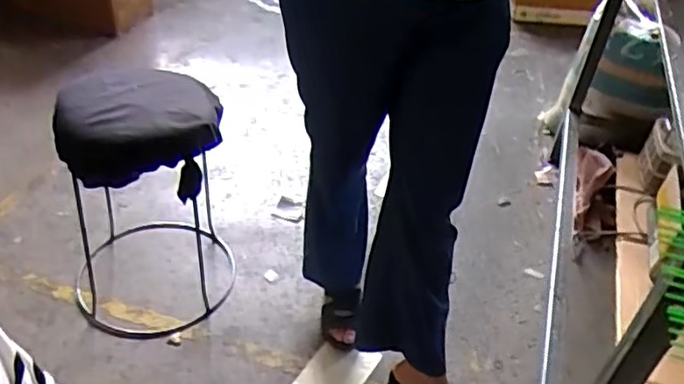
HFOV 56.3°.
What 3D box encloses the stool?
[{"bbox_3d":[-0.460,0.024,1.530,0.337,0.546,0.382,-6,41,-15],"label":"stool"}]

